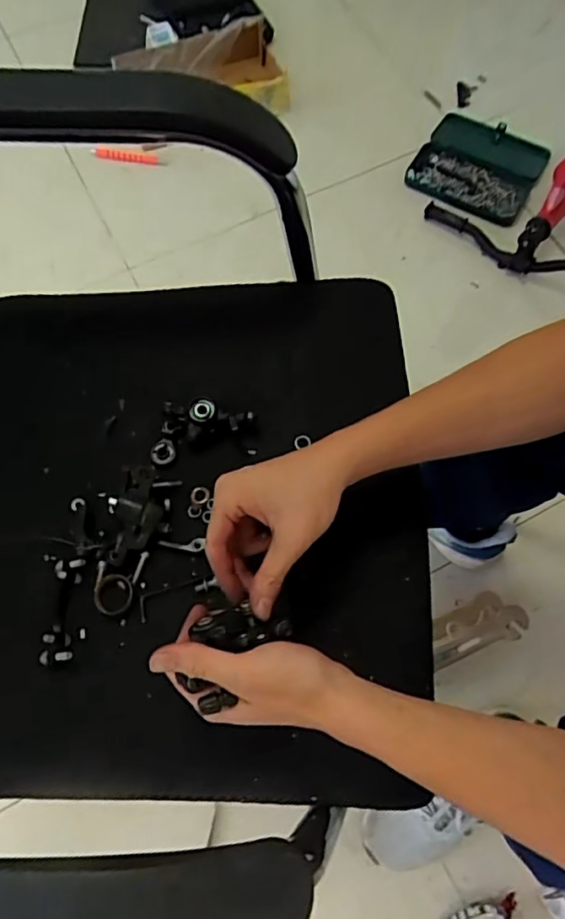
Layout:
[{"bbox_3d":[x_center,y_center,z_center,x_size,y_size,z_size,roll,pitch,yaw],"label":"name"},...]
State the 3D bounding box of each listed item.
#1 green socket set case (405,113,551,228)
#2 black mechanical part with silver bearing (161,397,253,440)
[{"bbox_3d":[0.415,-0.622,1.225,0.242,0.031,0.255,28,72,11],"label":"green socket set case"},{"bbox_3d":[-0.071,-0.035,0.516,0.084,0.028,0.033,1,68,14],"label":"black mechanical part with silver bearing"}]

